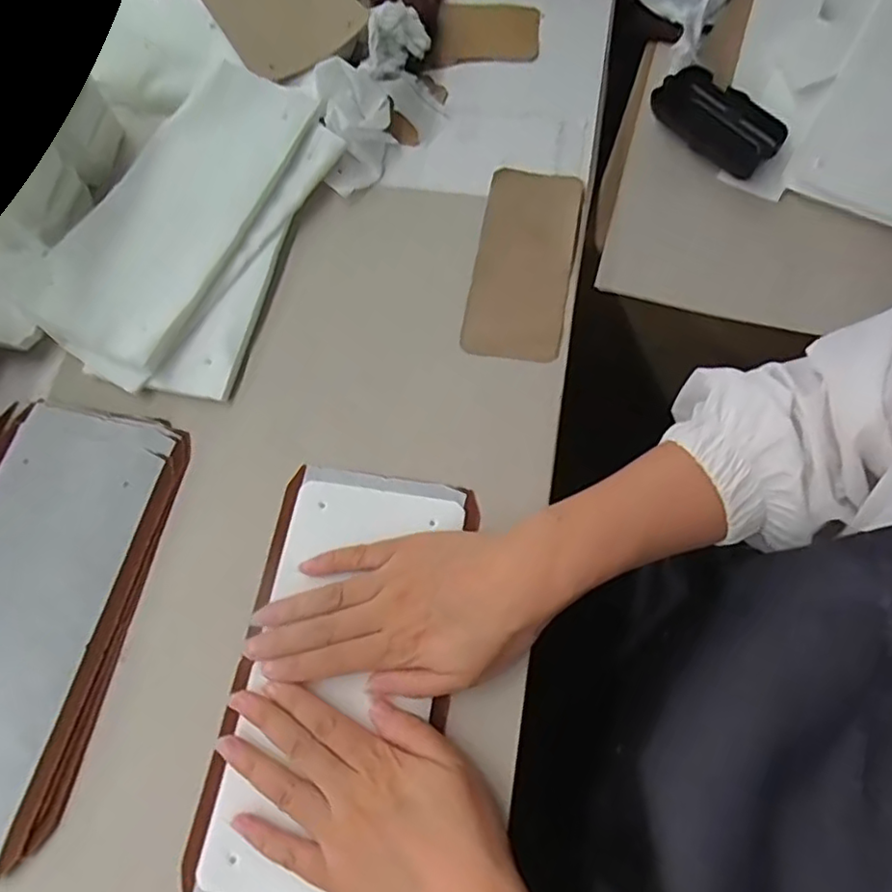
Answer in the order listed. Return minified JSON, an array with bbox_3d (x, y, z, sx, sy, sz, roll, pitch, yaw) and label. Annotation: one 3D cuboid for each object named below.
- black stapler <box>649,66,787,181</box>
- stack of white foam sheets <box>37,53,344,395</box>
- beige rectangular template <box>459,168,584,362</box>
[{"bbox_3d":[0.222,-0.269,0.514,0.107,0.025,0.053,39,76,16],"label":"black stapler"},{"bbox_3d":[-0.186,-0.168,0.468,0.149,0.034,0.263,18,71,9],"label":"stack of white foam sheets"},{"bbox_3d":[0.058,-0.139,0.466,0.071,0.007,0.161,9,71,9],"label":"beige rectangular template"}]

